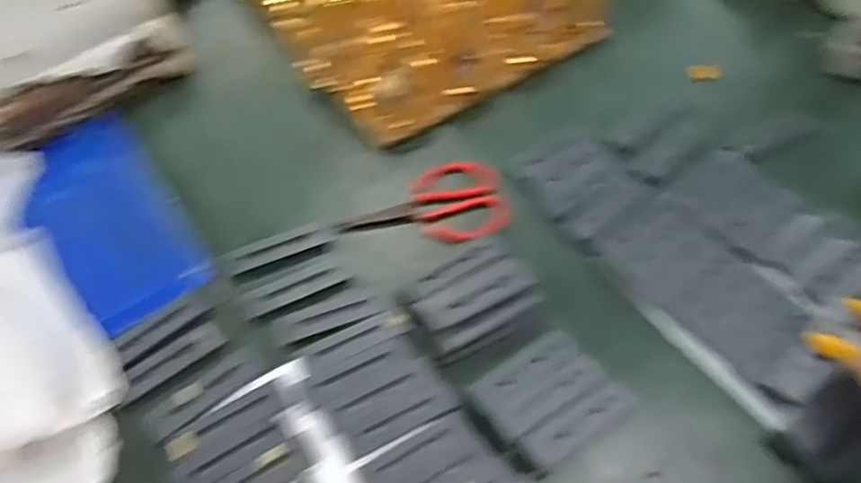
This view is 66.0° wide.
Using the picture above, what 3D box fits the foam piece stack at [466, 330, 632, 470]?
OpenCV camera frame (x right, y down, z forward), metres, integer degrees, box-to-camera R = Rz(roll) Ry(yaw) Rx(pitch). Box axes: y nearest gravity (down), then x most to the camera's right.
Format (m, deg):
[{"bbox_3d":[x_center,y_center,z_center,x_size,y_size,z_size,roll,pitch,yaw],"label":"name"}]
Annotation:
[{"bbox_3d":[0.113,0.143,0.615,0.121,0.029,0.099,-28,63,-18],"label":"foam piece stack"}]

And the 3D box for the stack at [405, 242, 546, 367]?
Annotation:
[{"bbox_3d":[0.040,0.055,0.665,0.124,0.034,0.102,-21,62,-14],"label":"stack"}]

